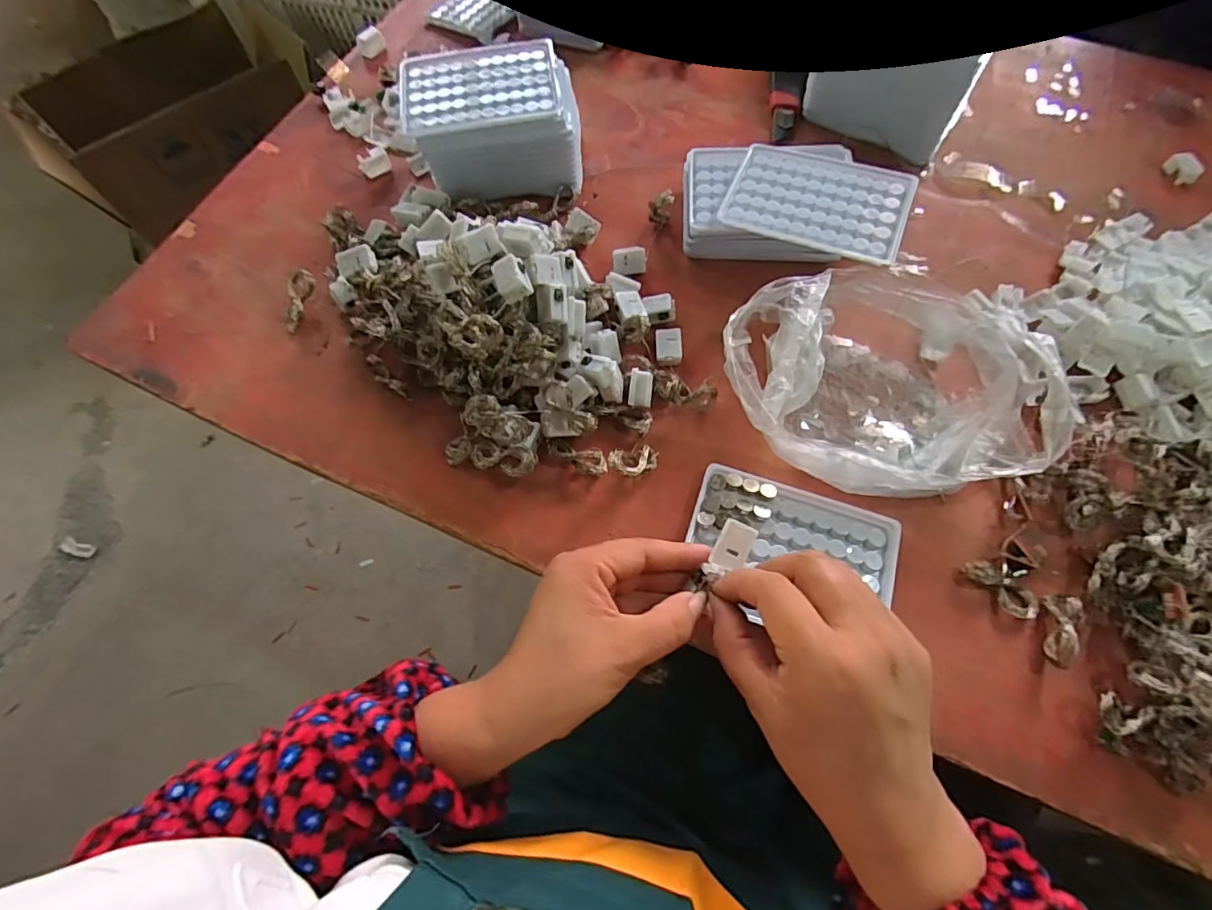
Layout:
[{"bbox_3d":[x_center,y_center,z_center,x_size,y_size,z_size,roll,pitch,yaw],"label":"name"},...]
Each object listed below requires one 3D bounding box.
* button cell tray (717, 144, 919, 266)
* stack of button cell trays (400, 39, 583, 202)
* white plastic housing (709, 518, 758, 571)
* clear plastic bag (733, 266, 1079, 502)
[{"bbox_3d":[0.162,-0.199,0.411,0.129,0.012,0.098,21,69,10],"label":"button cell tray"},{"bbox_3d":[-0.095,-0.287,0.474,0.146,0.073,0.113,-10,67,-4],"label":"stack of button cell trays"},{"bbox_3d":[0.070,0.049,0.296,0.020,0.008,0.026,22,92,-10],"label":"white plastic housing"},{"bbox_3d":[0.200,-0.059,0.378,0.229,0.055,0.168,3,66,2],"label":"clear plastic bag"}]

